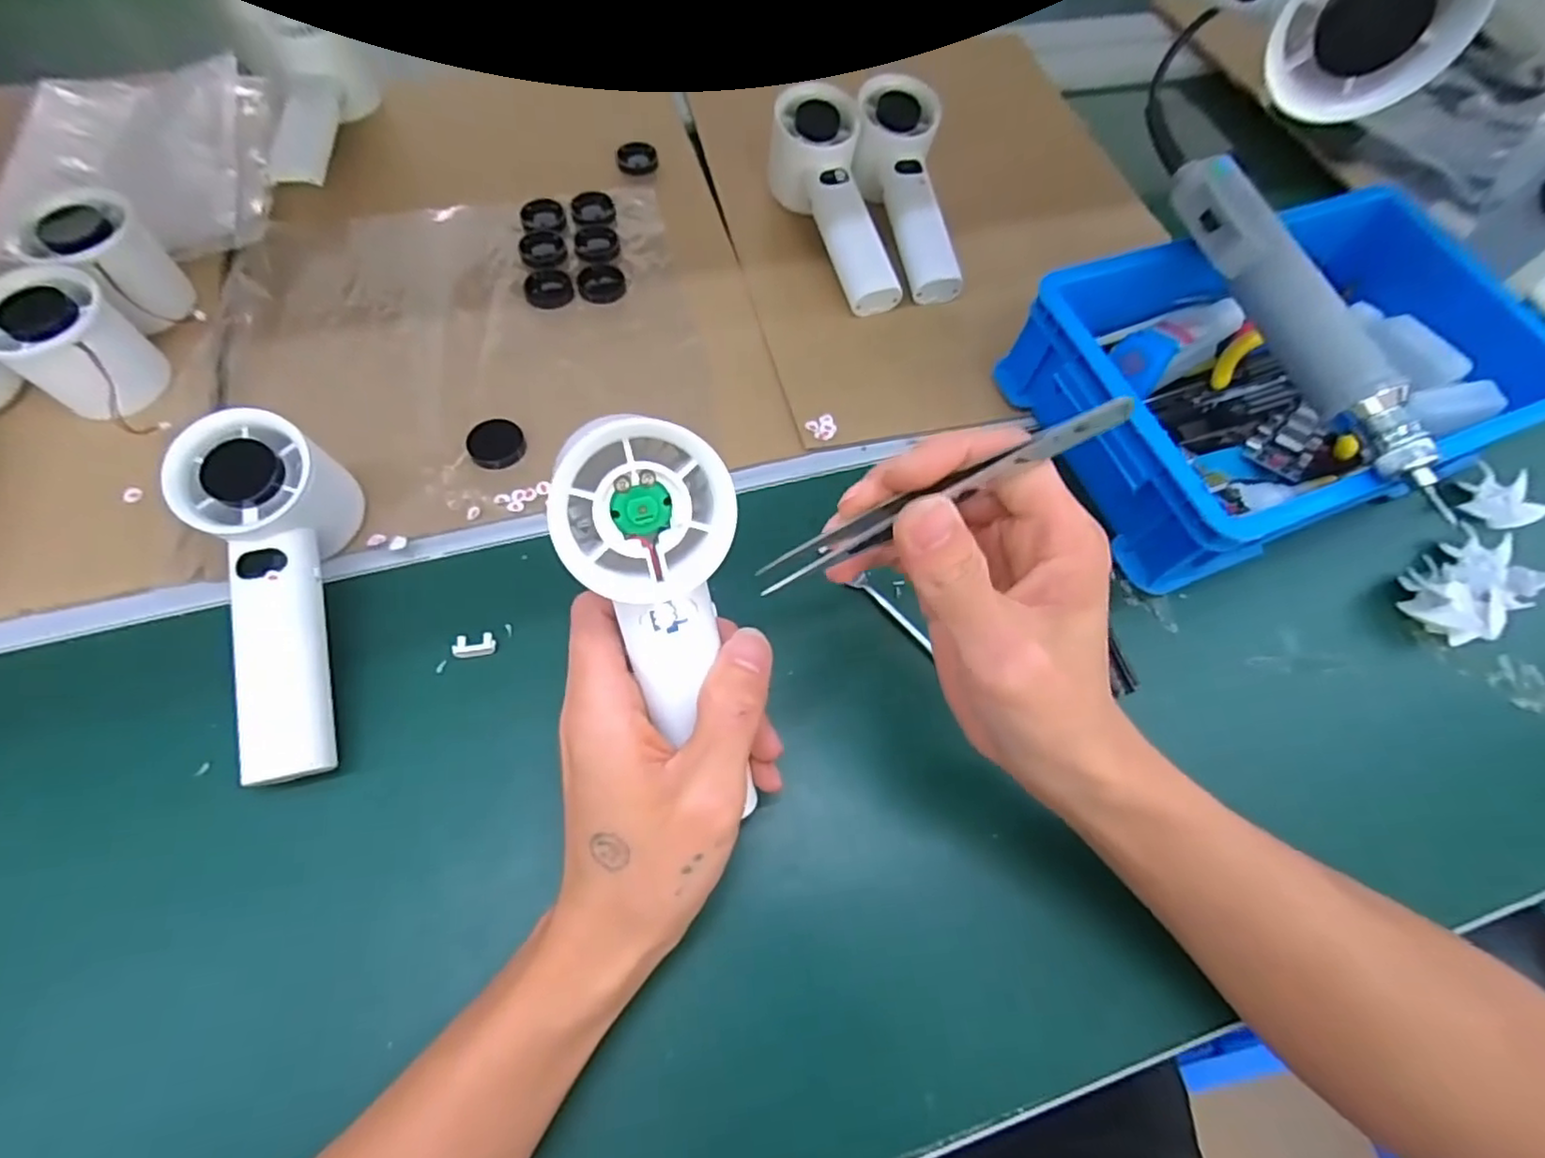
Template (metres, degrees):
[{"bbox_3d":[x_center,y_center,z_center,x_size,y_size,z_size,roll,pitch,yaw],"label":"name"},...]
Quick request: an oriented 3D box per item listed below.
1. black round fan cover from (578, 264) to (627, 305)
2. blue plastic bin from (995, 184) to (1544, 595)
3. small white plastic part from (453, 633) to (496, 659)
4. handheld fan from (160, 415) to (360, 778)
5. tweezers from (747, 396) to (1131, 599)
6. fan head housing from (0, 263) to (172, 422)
[{"bbox_3d":[-0.110,-0.191,0.424,0.030,0.004,0.030,2,63,-3],"label":"black round fan cover"},{"bbox_3d":[0.285,-0.118,0.375,0.265,0.071,0.175,-21,67,-14],"label":"blue plastic bin"},{"bbox_3d":[-0.143,0.032,0.316,0.019,0.006,0.011,-5,64,-7],"label":"small white plastic part"},{"bbox_3d":[-0.221,0.009,0.298,0.055,0.056,0.159,-9,82,-8],"label":"handheld fan"},{"bbox_3d":[0.052,-0.025,0.212,0.124,0.010,0.011,-25,68,12],"label":"tweezers"},{"bbox_3d":[-0.342,-0.115,0.323,0.063,0.042,0.054,31,65,11],"label":"fan head housing"}]

